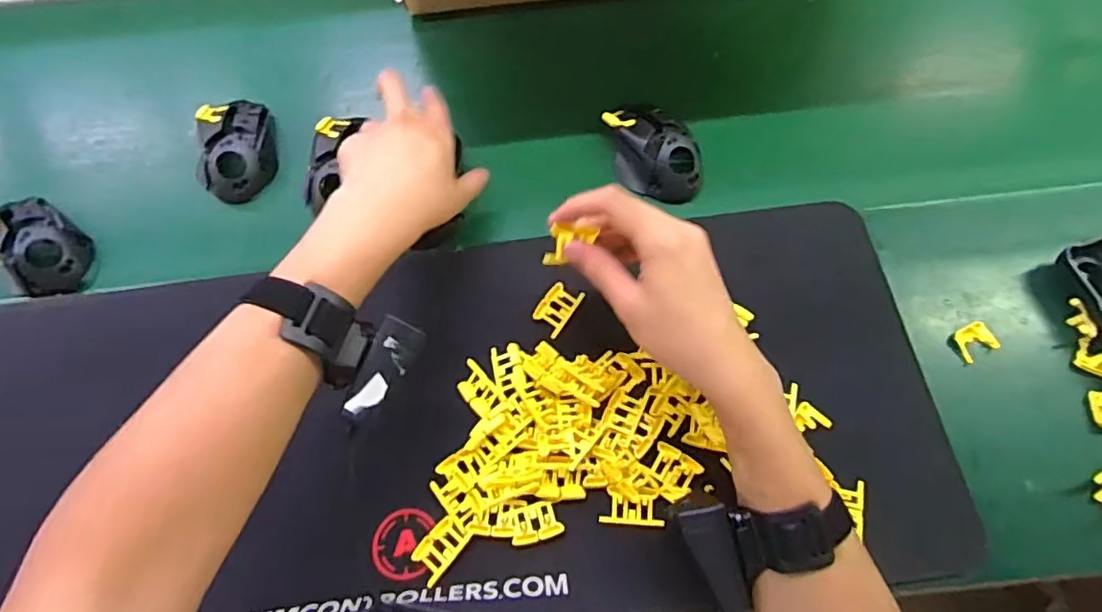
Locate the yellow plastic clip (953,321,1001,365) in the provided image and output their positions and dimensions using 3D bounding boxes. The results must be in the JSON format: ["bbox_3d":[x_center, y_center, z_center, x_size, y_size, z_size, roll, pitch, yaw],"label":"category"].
[{"bbox_3d":[0.332,0.028,0.471,0.026,0.013,0.025,-25,66,-10],"label":"yellow plastic clip"}]

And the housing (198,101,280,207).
[{"bbox_3d":[-0.304,-0.153,0.582,0.073,0.044,0.106,-14,64,-5],"label":"housing"}]

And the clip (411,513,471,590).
[{"bbox_3d":[-0.075,0.168,0.415,0.026,0.005,0.041,40,71,19],"label":"clip"}]

